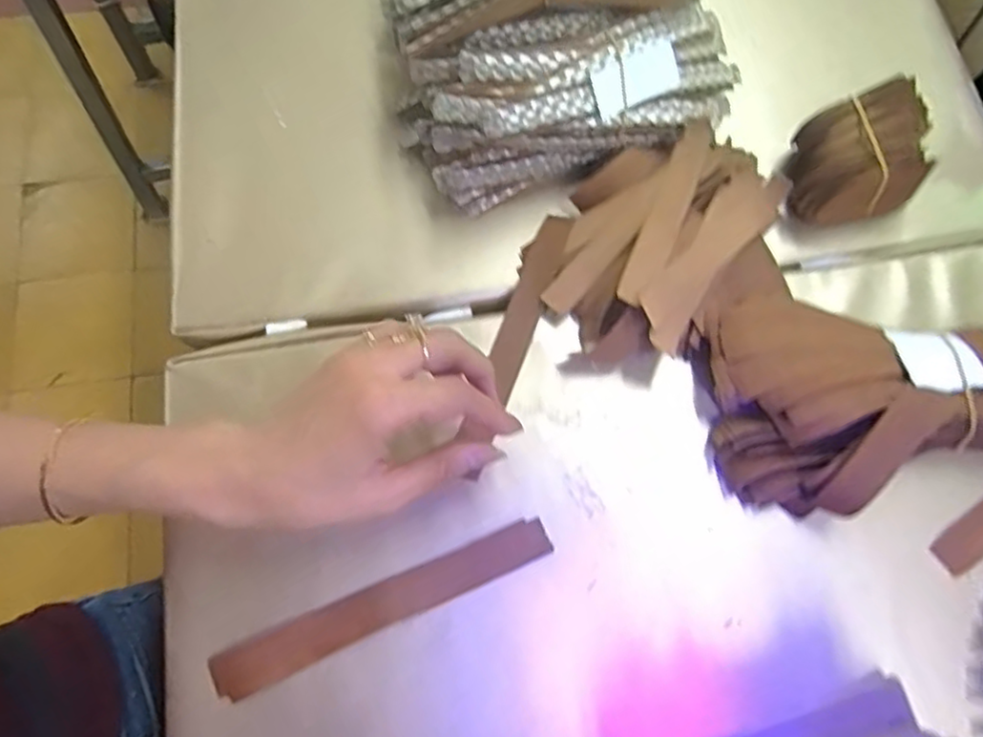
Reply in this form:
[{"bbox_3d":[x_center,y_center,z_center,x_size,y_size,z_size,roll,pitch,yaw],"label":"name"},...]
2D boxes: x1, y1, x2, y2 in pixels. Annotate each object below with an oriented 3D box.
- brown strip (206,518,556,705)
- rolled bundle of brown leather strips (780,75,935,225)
[{"bbox_3d":[-0.053,0.117,0.333,0.172,0.004,0.024,-23,75,-8],"label":"brown strip"},{"bbox_3d":[0.213,-0.124,0.393,0.078,0.049,0.059,-10,73,-5],"label":"rolled bundle of brown leather strips"}]

